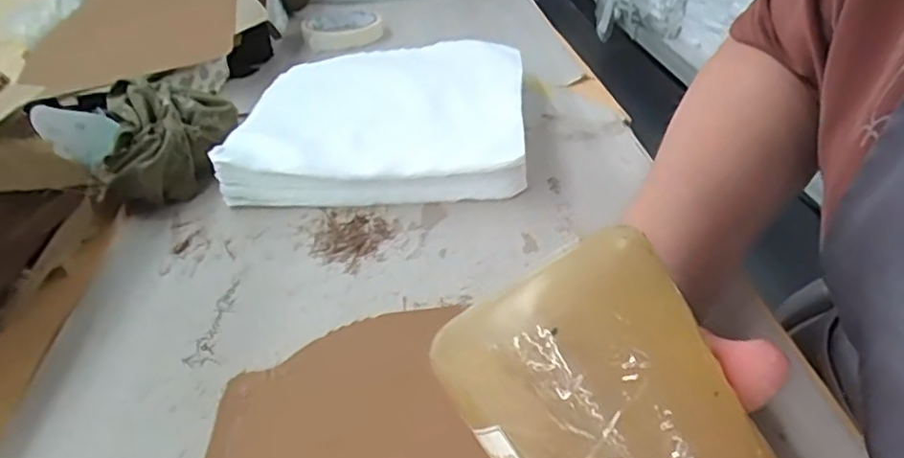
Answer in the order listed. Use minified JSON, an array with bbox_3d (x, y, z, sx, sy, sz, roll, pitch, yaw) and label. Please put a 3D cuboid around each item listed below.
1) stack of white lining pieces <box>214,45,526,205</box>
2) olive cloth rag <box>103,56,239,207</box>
[{"bbox_3d":[-0.050,-0.093,0.512,0.213,0.038,0.231,1,34,5],"label":"stack of white lining pieces"},{"bbox_3d":[-0.205,-0.066,0.465,0.091,0.060,0.106,-10,35,-11],"label":"olive cloth rag"}]

